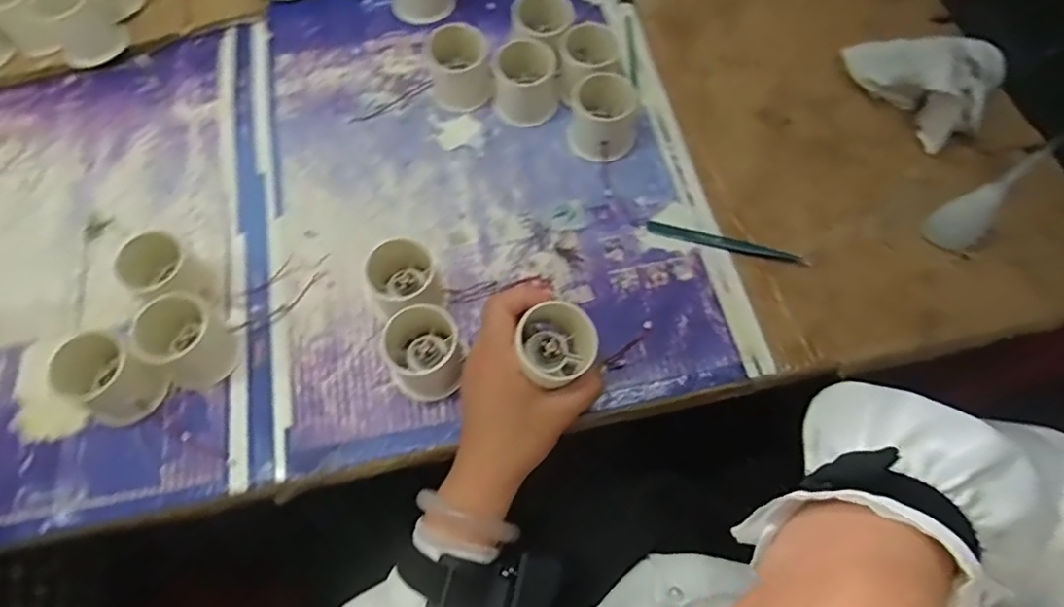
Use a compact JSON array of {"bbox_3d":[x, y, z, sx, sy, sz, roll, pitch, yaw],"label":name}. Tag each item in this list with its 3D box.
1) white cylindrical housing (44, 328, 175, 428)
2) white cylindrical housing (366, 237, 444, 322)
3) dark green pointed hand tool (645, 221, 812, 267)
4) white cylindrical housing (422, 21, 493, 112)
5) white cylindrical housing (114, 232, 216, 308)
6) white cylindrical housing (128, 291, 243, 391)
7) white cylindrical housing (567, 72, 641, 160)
[{"bbox_3d":[-0.295,0.053,0.412,0.052,0.047,0.050,0,66,1],"label":"white cylindrical housing"},{"bbox_3d":[-0.095,-0.017,0.446,0.048,0.047,0.045,0,66,1],"label":"white cylindrical housing"},{"bbox_3d":[0.156,-0.048,0.475,0.127,0.009,0.013,18,67,9],"label":"dark green pointed hand tool"},{"bbox_3d":[-0.064,-0.208,0.516,0.054,0.049,0.052,0,66,1],"label":"white cylindrical housing"},{"bbox_3d":[-0.274,-0.022,0.442,0.040,0.053,0.043,0,66,1],"label":"white cylindrical housing"},{"bbox_3d":[-0.248,0.026,0.427,0.050,0.050,0.052,0,66,1],"label":"white cylindrical housing"},{"bbox_3d":[0.060,-0.158,0.500,0.055,0.049,0.056,0,66,1],"label":"white cylindrical housing"}]

